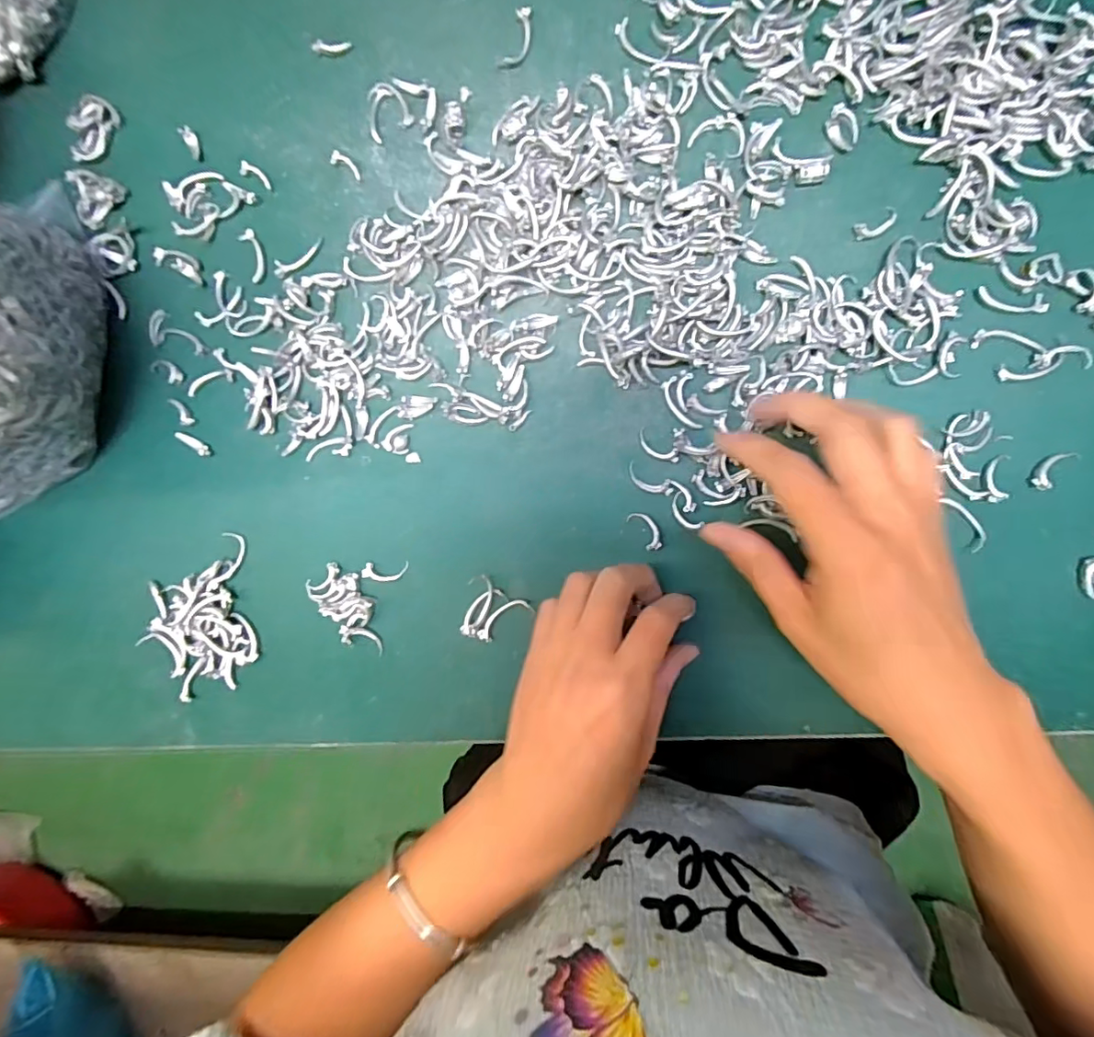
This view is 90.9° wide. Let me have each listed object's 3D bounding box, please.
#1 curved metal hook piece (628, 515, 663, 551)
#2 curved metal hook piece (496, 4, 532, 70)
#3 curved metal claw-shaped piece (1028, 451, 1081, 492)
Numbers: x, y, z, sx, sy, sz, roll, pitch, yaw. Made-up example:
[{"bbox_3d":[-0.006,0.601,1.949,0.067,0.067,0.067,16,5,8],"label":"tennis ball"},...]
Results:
[{"bbox_3d":[0.051,0.006,0.276,0.010,0.004,0.022,-36,85,5],"label":"curved metal hook piece"},{"bbox_3d":[-0.015,-0.256,0.287,0.013,0.004,0.032,23,92,7],"label":"curved metal hook piece"},{"bbox_3d":[0.237,-0.024,0.252,0.010,0.004,0.025,40,94,6],"label":"curved metal claw-shaped piece"}]

